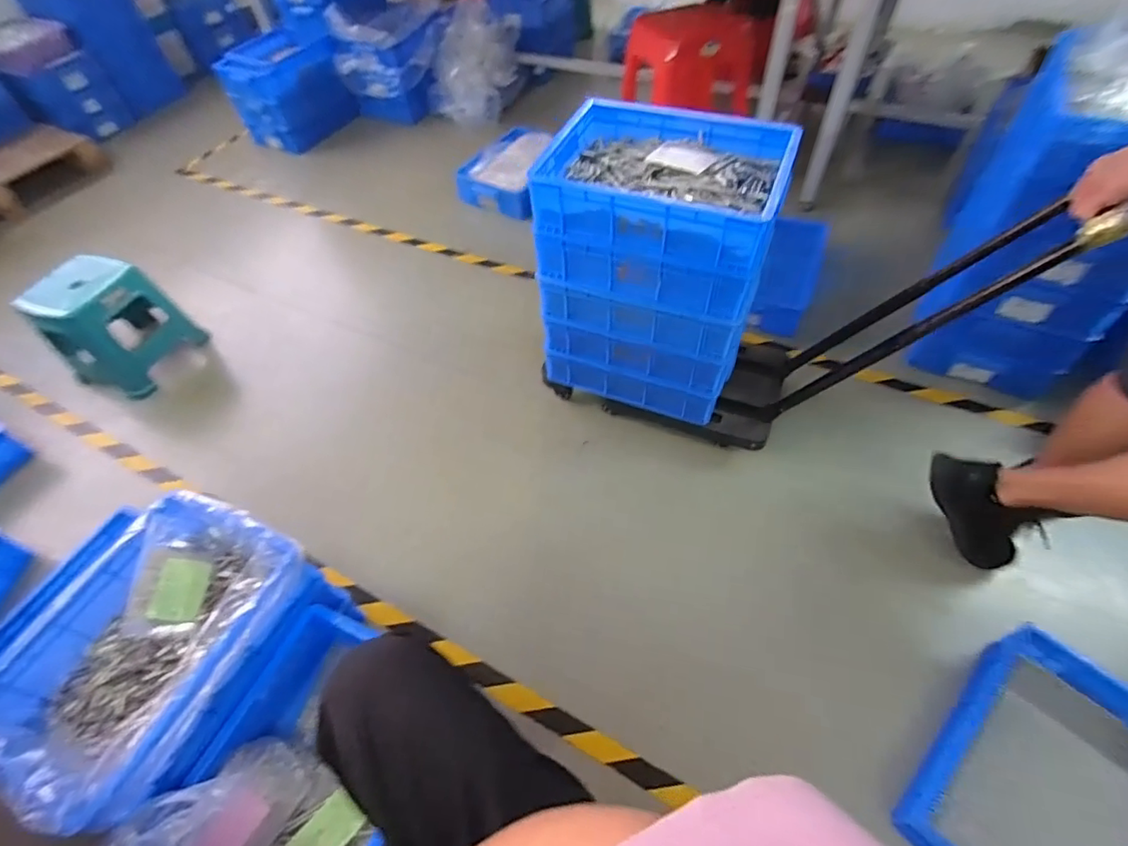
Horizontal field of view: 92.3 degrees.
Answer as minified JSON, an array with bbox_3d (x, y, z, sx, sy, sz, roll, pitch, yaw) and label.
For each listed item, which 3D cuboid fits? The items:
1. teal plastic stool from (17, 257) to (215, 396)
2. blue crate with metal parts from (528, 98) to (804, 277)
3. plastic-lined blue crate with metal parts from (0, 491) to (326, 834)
[{"bbox_3d":[-1.173,-0.249,1.419,0.239,0.286,0.251,14,56,15],"label":"teal plastic stool"},{"bbox_3d":[0.176,-0.420,0.934,0.383,0.108,0.277,17,57,17],"label":"blue crate with metal parts"},{"bbox_3d":[-0.618,0.321,0.812,0.306,0.111,0.403,18,58,18],"label":"plastic-lined blue crate with metal parts"}]

